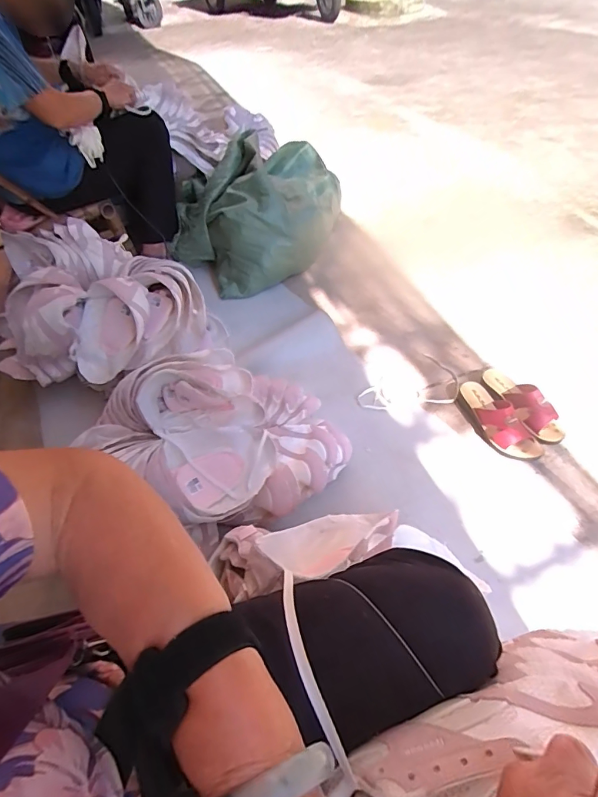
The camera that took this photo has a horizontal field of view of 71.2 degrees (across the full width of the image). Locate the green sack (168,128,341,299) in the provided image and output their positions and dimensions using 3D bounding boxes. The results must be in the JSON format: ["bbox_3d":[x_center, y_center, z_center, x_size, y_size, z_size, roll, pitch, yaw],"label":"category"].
[{"bbox_3d":[-0.130,-0.651,1.387,0.495,0.298,0.634,7,52,7],"label":"green sack"}]

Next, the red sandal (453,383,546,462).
[{"bbox_3d":[0.446,0.043,0.953,0.077,0.079,0.228,-21,54,-15],"label":"red sandal"}]

